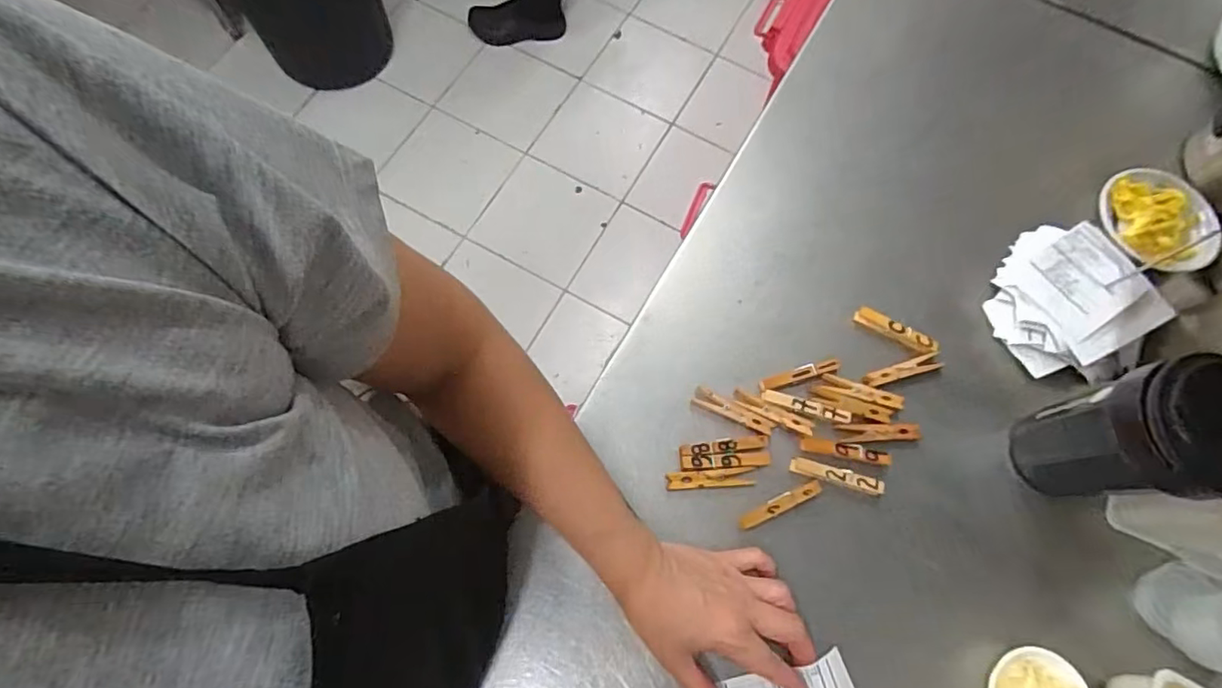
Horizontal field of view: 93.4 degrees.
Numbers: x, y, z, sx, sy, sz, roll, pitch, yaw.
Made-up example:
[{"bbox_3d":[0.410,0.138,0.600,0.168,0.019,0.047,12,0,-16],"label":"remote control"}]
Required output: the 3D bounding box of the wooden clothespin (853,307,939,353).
[{"bbox_3d":[0.254,-0.011,0.516,0.071,0.018,0.014,30,72,9],"label":"wooden clothespin"}]

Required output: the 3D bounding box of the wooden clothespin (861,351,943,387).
[{"bbox_3d":[0.253,0.024,0.504,0.072,0.012,0.014,-17,71,-8],"label":"wooden clothespin"}]

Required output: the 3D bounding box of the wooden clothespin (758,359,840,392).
[{"bbox_3d":[0.162,0.027,0.498,0.074,0.023,0.012,-17,71,-8],"label":"wooden clothespin"}]

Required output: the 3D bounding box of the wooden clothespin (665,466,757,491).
[{"bbox_3d":[0.081,0.109,0.466,0.070,0.008,0.015,-3,70,-3],"label":"wooden clothespin"}]

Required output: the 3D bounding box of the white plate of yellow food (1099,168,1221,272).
[{"bbox_3d":[0.528,-0.120,0.552,0.090,0.026,0.105,-26,73,-11],"label":"white plate of yellow food"}]

